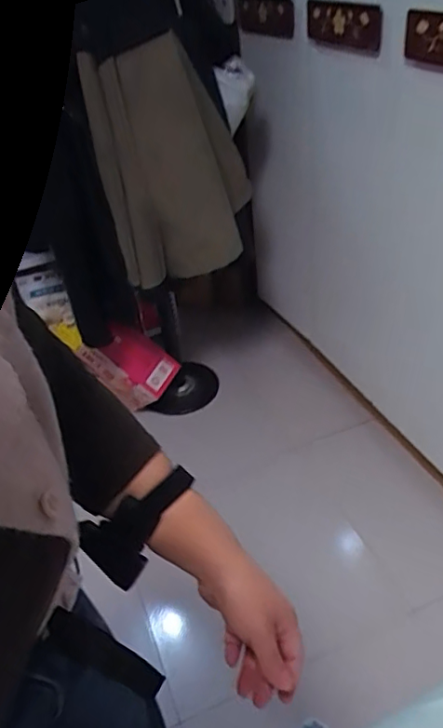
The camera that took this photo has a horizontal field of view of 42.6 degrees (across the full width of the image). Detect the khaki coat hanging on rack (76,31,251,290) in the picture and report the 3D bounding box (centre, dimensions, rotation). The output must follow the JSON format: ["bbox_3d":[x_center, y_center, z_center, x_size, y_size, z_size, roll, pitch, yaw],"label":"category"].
[{"bbox_3d":[-0.117,-0.475,1.355,0.328,0.486,0.210,-6,38,2],"label":"khaki coat hanging on rack"}]

